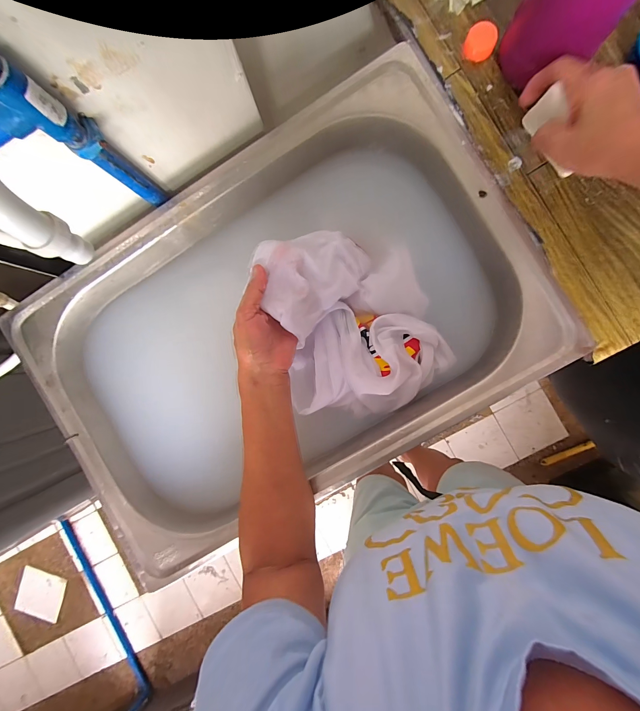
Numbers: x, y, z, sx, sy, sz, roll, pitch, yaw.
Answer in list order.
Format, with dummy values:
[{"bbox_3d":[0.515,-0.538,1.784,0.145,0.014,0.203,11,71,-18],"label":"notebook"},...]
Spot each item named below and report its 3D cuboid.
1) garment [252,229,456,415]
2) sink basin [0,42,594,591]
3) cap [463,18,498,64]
[{"bbox_3d":[0.048,-0.041,0.364,0.197,0.091,0.226,-11,90,5],"label":"garment"},{"bbox_3d":[-0.047,-0.033,0.435,0.600,0.157,0.393,-30,88,5],"label":"sink basin"},{"bbox_3d":[0.175,-0.343,0.331,0.032,0.015,0.029,22,93,4],"label":"cap"}]

